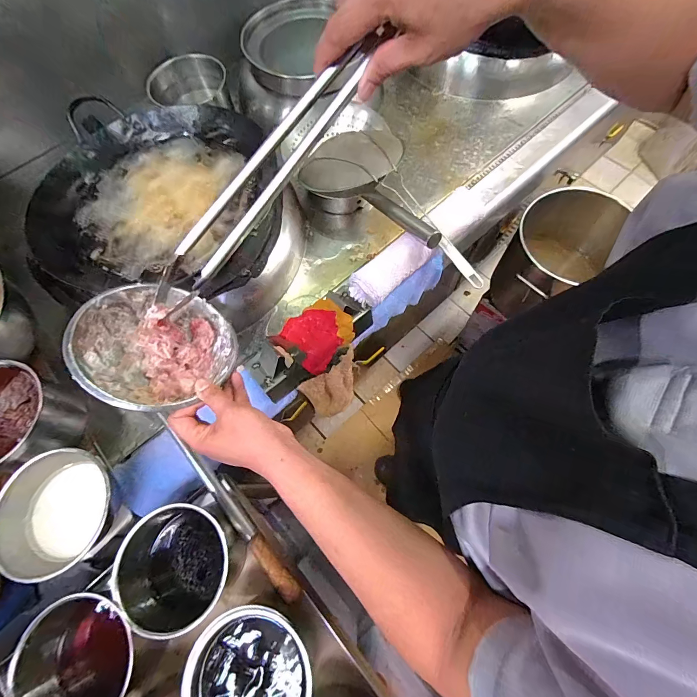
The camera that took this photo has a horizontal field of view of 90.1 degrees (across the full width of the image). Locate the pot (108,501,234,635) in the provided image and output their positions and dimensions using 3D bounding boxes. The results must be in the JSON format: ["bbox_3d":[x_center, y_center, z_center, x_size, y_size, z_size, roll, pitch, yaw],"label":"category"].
[{"bbox_3d":[-0.245,0.310,0.498,0.135,0.091,0.149,-21,69,-5],"label":"pot"}]

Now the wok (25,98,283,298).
[{"bbox_3d":[-0.351,-0.283,0.685,0.397,0.124,0.404,-1,69,2],"label":"wok"}]

